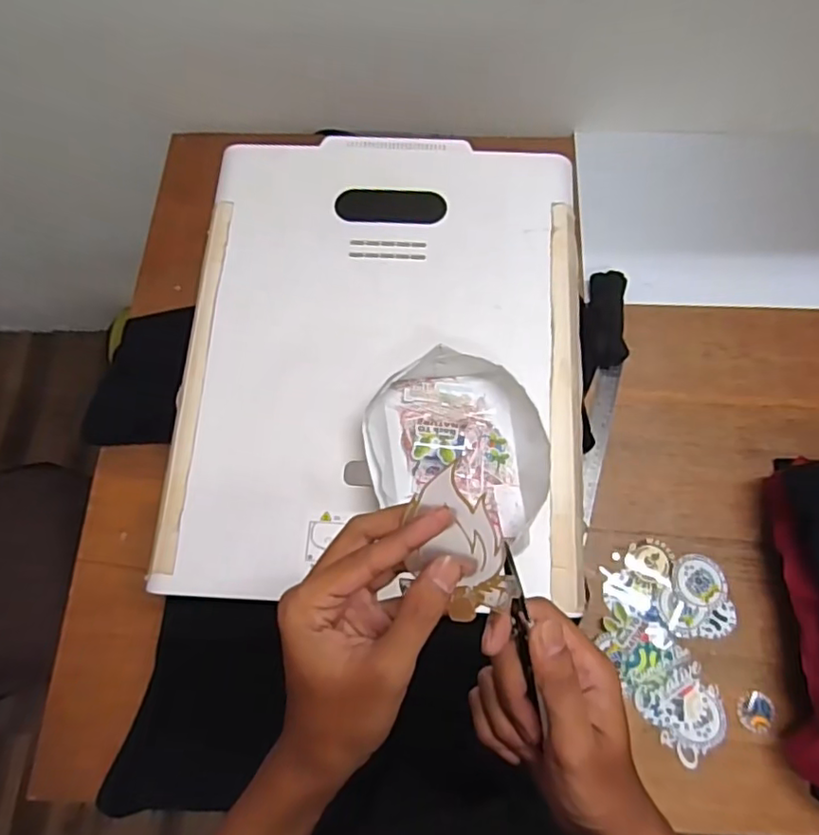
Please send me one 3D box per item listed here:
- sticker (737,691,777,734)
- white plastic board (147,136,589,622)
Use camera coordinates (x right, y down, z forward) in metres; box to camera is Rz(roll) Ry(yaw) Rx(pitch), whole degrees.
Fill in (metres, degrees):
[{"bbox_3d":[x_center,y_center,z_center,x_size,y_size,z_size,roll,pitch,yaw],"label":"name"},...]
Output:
[{"bbox_3d":[0.375,0.318,0.646,0.039,0.004,0.040,0,72,0],"label":"sticker"},{"bbox_3d":[-0.026,-0.076,0.613,0.400,0.036,0.493,2,69,2],"label":"white plastic board"}]

